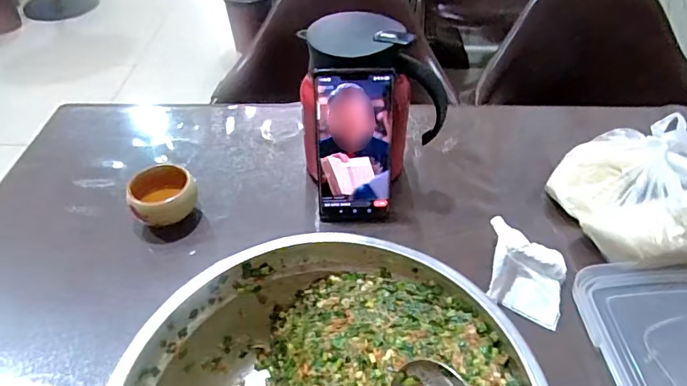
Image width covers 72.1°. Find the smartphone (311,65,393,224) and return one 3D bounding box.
[{"bbox_3d":[0.011,-0.041,0.469,0.074,0.157,0.008,-3,29,-2],"label":"smartphone"}]

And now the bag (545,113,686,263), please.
[{"bbox_3d":[0.333,-0.010,0.492,0.200,0.072,0.165,-11,45,-11],"label":"bag"}]

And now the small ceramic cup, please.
[{"bbox_3d":[-0.188,0.005,0.496,0.065,0.045,0.052,-20,48,-20],"label":"small ceramic cup"}]

